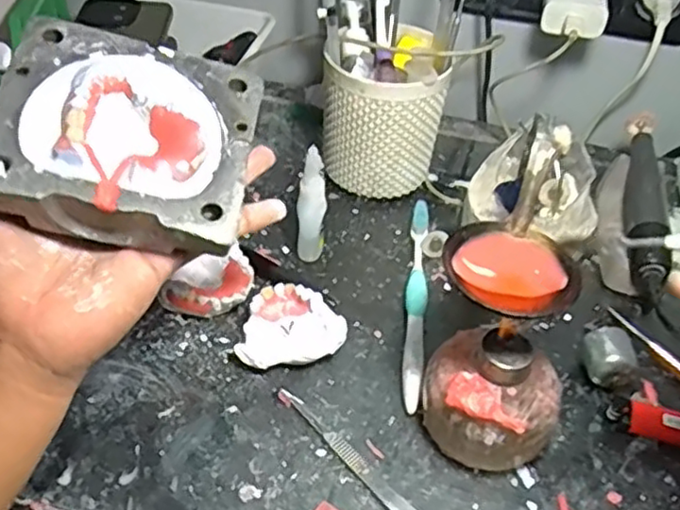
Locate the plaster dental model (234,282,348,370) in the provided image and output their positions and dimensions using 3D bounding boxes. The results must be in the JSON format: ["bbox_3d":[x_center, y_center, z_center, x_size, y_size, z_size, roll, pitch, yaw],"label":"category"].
[{"bbox_3d":[-0.033,0.046,0.443,0.068,0.026,0.053,-9,46,-13],"label":"plaster dental model"}]

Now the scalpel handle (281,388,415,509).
[{"bbox_3d":[0.013,0.121,0.380,0.013,0.004,0.135,-34,56,-32],"label":"scalpel handle"}]

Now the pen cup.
[{"bbox_3d":[0.033,-0.114,0.553,0.089,0.112,0.096,2,45,-2],"label":"pen cup"}]

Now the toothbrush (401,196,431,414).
[{"bbox_3d":[0.053,0.028,0.476,0.016,0.015,0.183,6,45,2],"label":"toothbrush"}]

